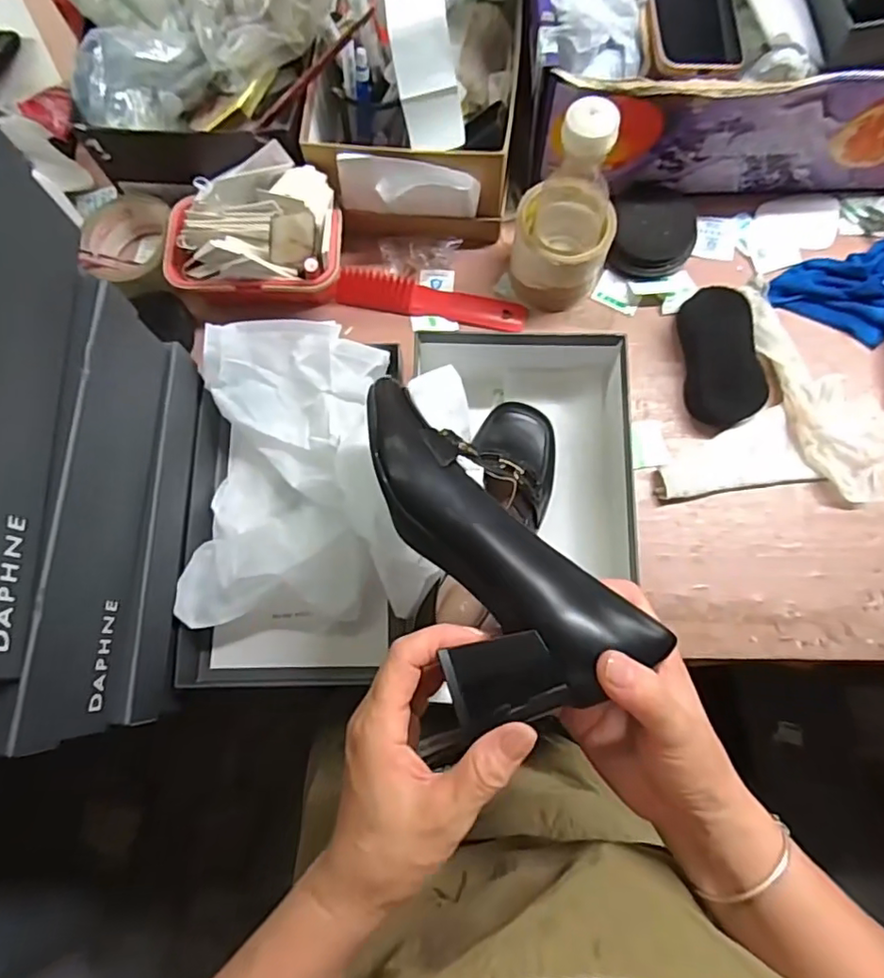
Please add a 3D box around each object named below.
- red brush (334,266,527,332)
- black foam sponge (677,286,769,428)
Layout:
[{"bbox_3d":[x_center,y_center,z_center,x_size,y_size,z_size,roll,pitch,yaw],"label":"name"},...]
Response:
[{"bbox_3d":[-0.010,-0.190,0.601,0.191,0.012,0.038,13,76,5],"label":"red brush"},{"bbox_3d":[0.260,-0.122,0.554,0.061,0.036,0.123,-6,75,0],"label":"black foam sponge"}]

